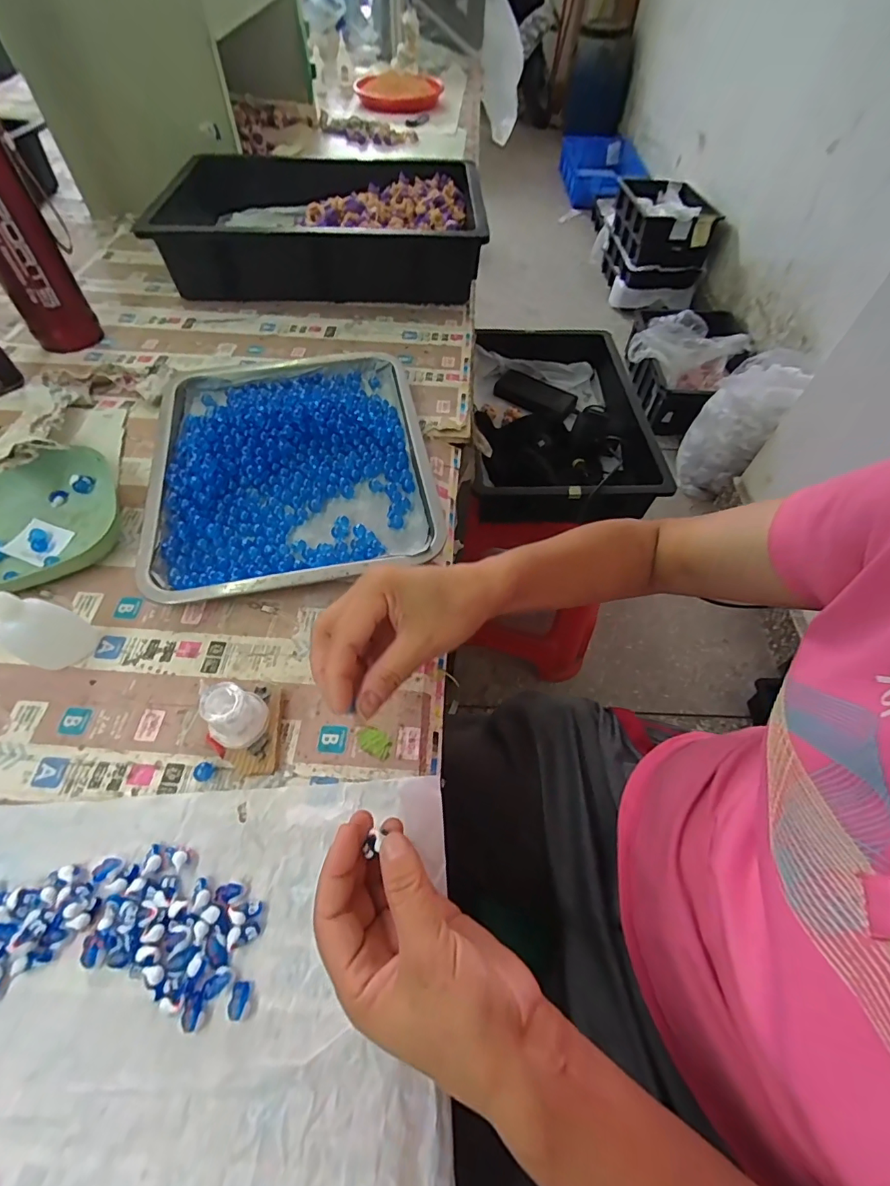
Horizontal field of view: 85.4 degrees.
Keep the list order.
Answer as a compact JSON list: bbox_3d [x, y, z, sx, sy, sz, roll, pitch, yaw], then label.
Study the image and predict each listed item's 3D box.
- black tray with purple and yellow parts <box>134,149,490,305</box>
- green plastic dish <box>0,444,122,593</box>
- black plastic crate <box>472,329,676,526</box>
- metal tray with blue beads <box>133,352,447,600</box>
[{"bbox_3d":[-0.194,-0.559,0.731,0.477,0.091,0.304,1,57,-2],"label":"black tray with purple and yellow parts"},{"bbox_3d":[-0.375,-0.065,0.432,0.147,0.035,0.138,-20,60,-14],"label":"green plastic dish"},{"bbox_3d":[0.199,-0.306,0.854,0.281,0.078,0.430,3,57,0],"label":"black plastic crate"},{"bbox_3d":[-0.153,-0.135,0.488,0.267,0.034,0.303,-9,58,-8],"label":"metal tray with blue beads"}]

